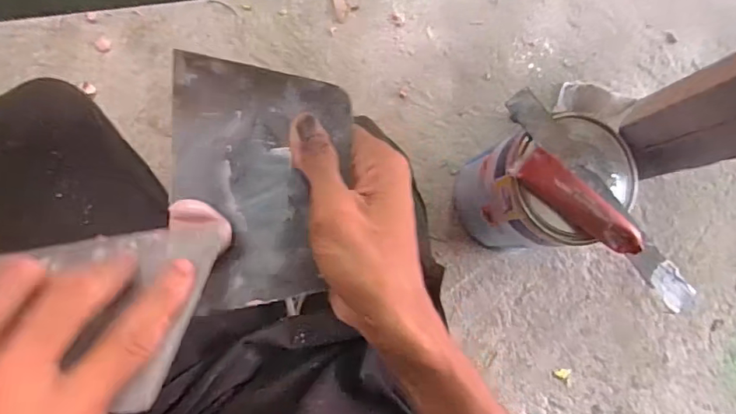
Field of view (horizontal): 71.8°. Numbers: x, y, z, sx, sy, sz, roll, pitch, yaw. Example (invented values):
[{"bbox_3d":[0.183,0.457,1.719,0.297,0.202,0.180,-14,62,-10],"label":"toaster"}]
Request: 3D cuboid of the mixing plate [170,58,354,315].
[{"bbox_3d":[-0.059,-0.013,0.281,0.095,0.004,0.133,2,86,-9],"label":"mixing plate"}]

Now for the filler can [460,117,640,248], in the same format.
[{"bbox_3d":[0.226,-0.020,0.721,0.161,0.236,0.160,1,83,-9],"label":"filler can"}]

